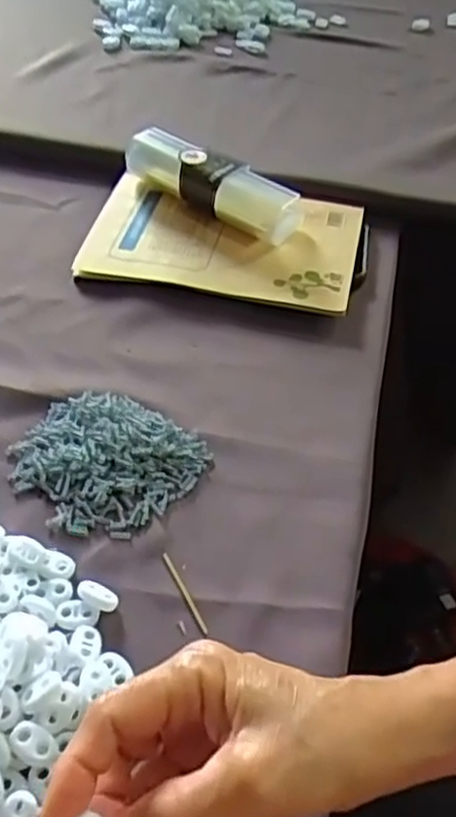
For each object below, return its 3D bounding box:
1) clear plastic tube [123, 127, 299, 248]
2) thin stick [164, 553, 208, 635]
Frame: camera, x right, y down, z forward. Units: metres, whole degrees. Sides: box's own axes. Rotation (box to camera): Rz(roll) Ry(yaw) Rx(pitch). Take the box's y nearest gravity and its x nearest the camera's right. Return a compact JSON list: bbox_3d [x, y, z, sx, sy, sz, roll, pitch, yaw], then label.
[{"bbox_3d":[-0.013,-0.182,0.589,0.158,0.039,0.044,31,54,23],"label":"clear plastic tube"},{"bbox_3d":[-0.023,0.096,0.387,0.004,0.004,0.050,-20,53,-19],"label":"thin stick"}]

